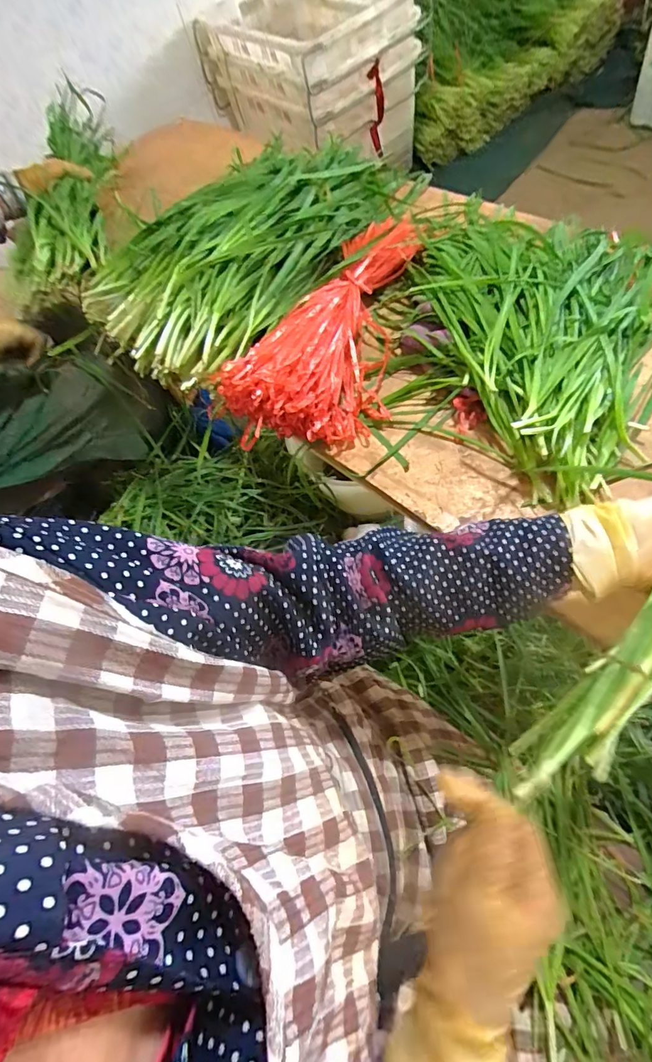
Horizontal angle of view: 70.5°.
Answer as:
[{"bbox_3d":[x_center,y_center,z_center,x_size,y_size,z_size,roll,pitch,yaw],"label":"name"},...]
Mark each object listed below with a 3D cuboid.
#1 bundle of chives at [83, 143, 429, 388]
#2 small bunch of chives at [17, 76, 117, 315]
[{"bbox_3d":[-0.086,-0.404,0.660,0.281,0.098,0.481,33,67,14],"label":"bundle of chives"},{"bbox_3d":[-0.459,-0.588,0.794,0.141,0.105,0.484,-6,64,-5],"label":"small bunch of chives"}]

